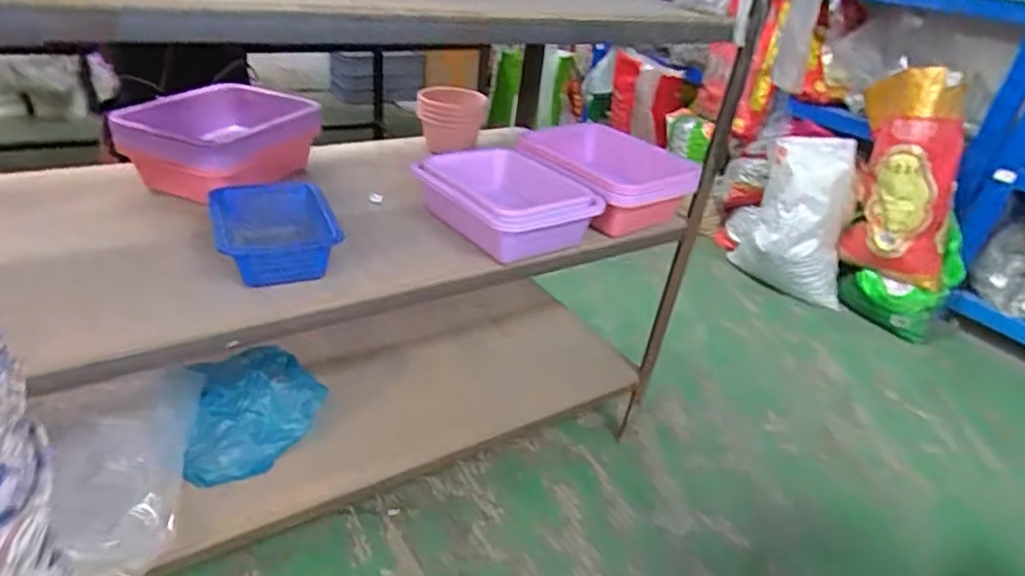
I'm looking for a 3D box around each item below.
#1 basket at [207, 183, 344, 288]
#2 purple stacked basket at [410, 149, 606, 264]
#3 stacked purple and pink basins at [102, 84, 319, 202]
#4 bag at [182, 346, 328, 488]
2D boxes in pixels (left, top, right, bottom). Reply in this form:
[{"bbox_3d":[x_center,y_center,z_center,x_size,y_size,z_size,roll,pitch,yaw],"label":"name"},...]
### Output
[{"bbox_3d":[-0.343,-0.083,0.885,0.152,0.081,0.170,-9,35,-27],"label":"basket"},{"bbox_3d":[-0.015,-0.151,1.052,0.214,0.088,0.284,-17,39,-35],"label":"purple stacked basket"},{"bbox_3d":[-0.519,-0.256,1.108,0.215,0.150,0.319,13,31,9],"label":"stacked purple and pink basins"},{"bbox_3d":[-0.448,0.216,1.079,0.221,0.117,0.206,-7,35,-20],"label":"bag"}]

